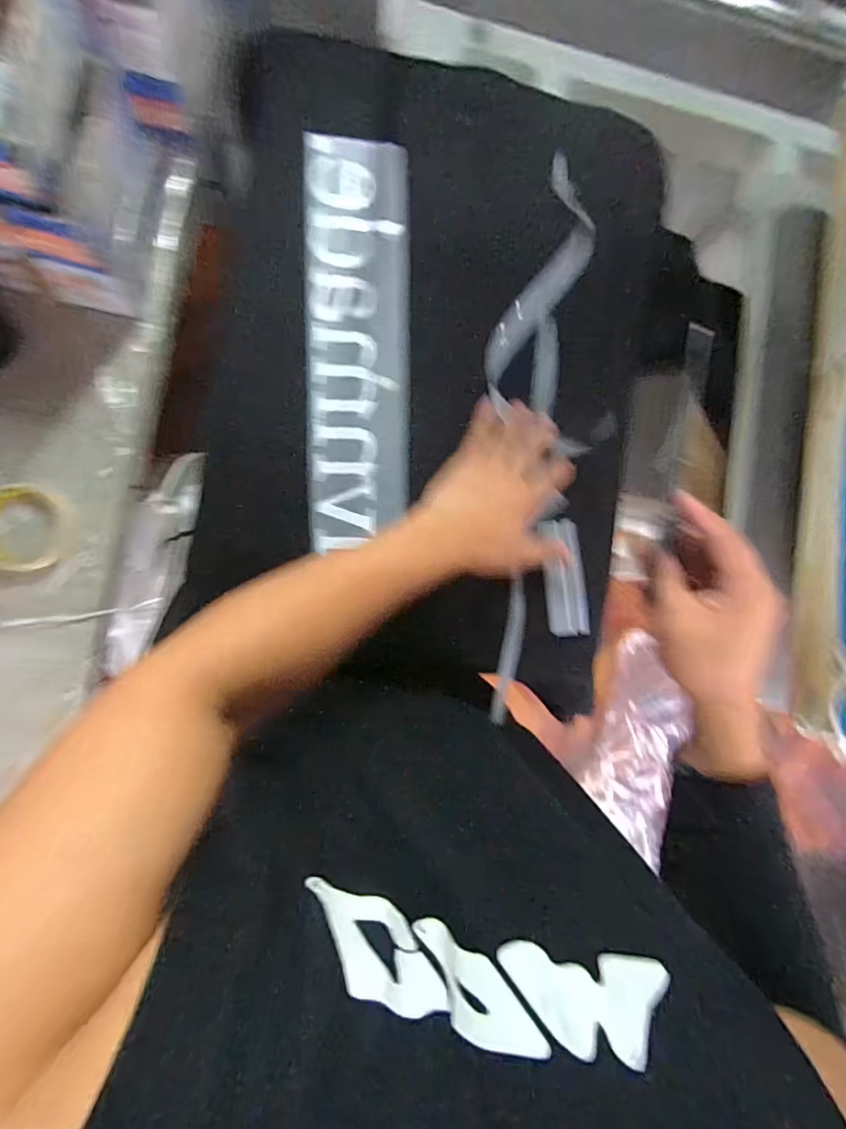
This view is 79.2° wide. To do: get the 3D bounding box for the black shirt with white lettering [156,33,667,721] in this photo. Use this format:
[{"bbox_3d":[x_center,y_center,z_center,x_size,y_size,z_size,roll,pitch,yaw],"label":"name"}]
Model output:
[{"bbox_3d":[0.015,-0.188,0.468,0.391,0.067,0.586,8,86,-8],"label":"black shirt with white lettering"}]

